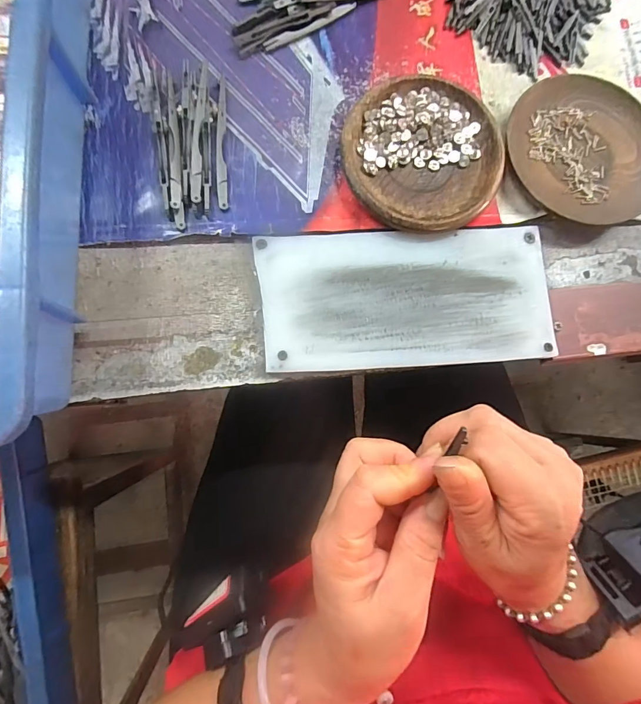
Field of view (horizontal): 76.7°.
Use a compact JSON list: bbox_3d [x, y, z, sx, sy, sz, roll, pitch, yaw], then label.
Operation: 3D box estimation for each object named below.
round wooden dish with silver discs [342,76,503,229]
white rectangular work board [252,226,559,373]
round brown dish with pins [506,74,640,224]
[{"bbox_3d":[0.071,-0.137,0.284,0.109,0.015,0.109,1,82,-4],"label":"round wooden dish with silver discs"},{"bbox_3d":[0.059,-0.037,0.276,0.195,0.008,0.092,-3,83,-5],"label":"white rectangular work board"},{"bbox_3d":[0.192,-0.148,0.298,0.115,0.016,0.106,1,82,-4],"label":"round brown dish with pins"}]

